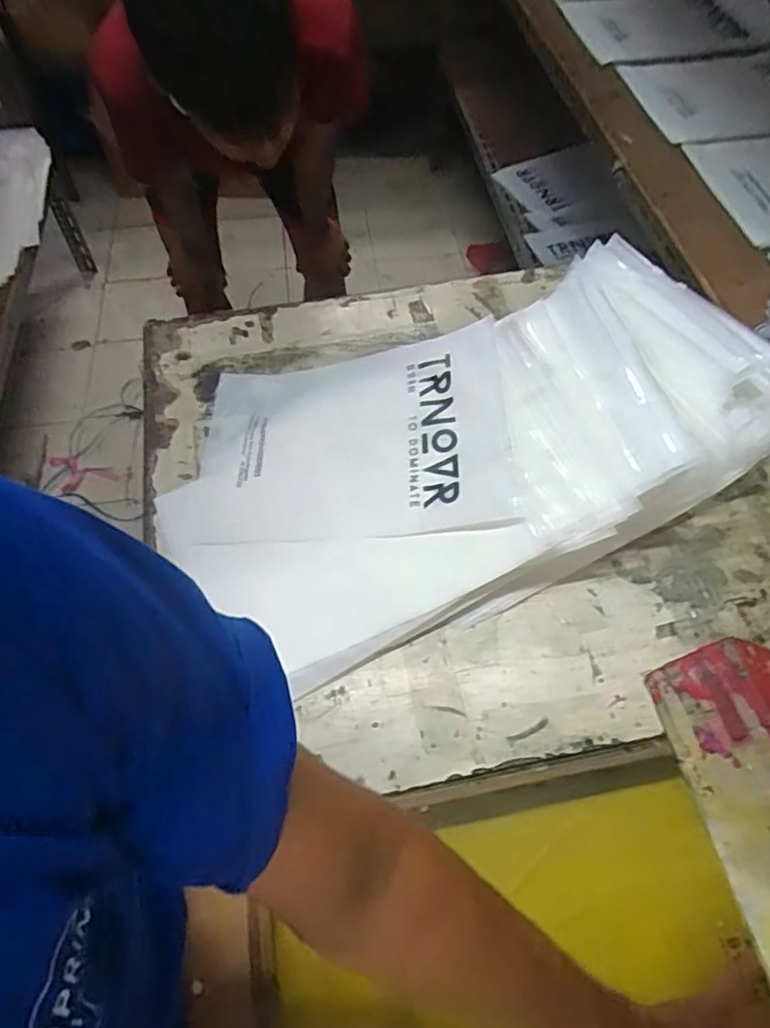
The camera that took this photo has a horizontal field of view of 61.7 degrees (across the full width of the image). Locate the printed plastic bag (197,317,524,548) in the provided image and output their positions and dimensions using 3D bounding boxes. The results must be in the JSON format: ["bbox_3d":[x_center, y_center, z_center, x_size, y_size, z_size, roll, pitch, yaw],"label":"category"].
[{"bbox_3d":[-0.035,-0.084,0.721,0.346,0.051,0.267,-7,60,9],"label":"printed plastic bag"}]

